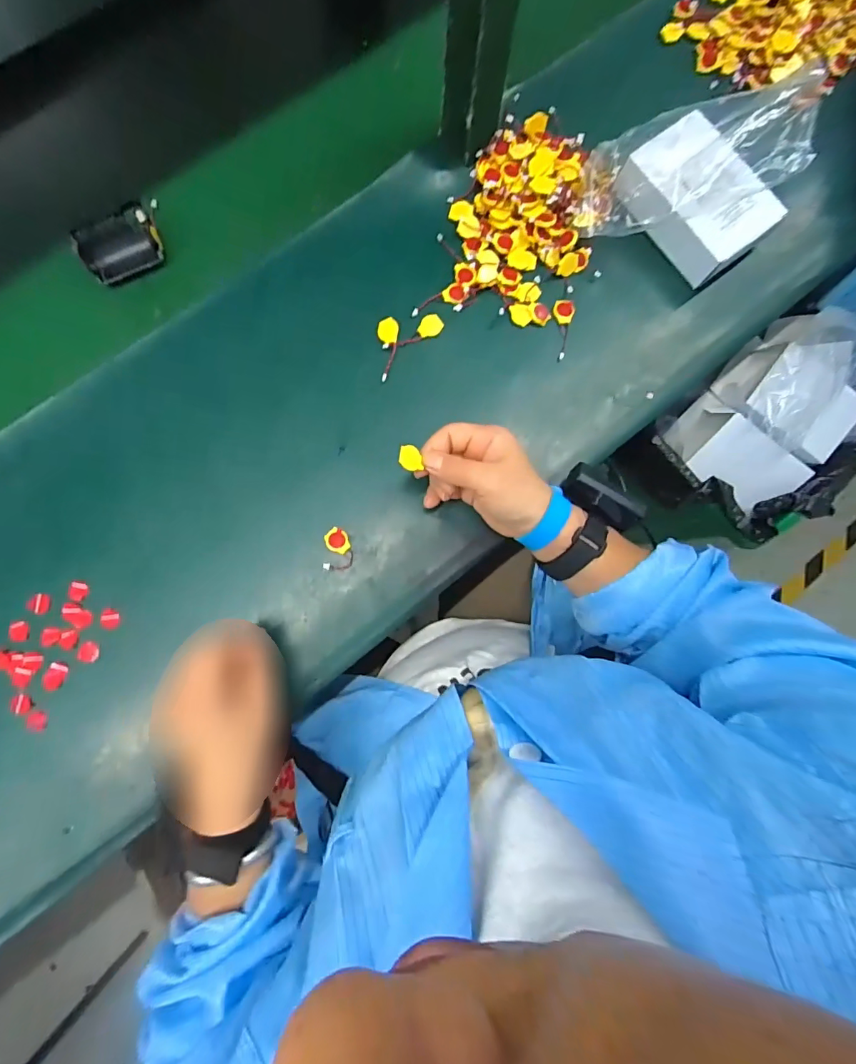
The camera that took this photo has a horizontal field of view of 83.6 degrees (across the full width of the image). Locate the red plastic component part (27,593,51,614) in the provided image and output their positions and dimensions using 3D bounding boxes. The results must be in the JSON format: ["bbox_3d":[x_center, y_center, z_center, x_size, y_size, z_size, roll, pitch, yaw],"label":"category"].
[{"bbox_3d":[-0.337,0.063,0.416,0.018,0.004,0.017,1,82,-4],"label":"red plastic component part"}]

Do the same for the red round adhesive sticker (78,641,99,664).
[{"bbox_3d":[-0.294,0.104,0.415,0.016,0.004,0.018,-1,82,-4],"label":"red round adhesive sticker"}]

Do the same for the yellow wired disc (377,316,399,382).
[{"bbox_3d":[-0.038,-0.175,0.456,0.019,0.004,0.063,-1,82,-3],"label":"yellow wired disc"}]

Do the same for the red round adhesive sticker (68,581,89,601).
[{"bbox_3d":[-0.304,0.051,0.416,0.015,0.004,0.017,17,81,-2],"label":"red round adhesive sticker"}]

